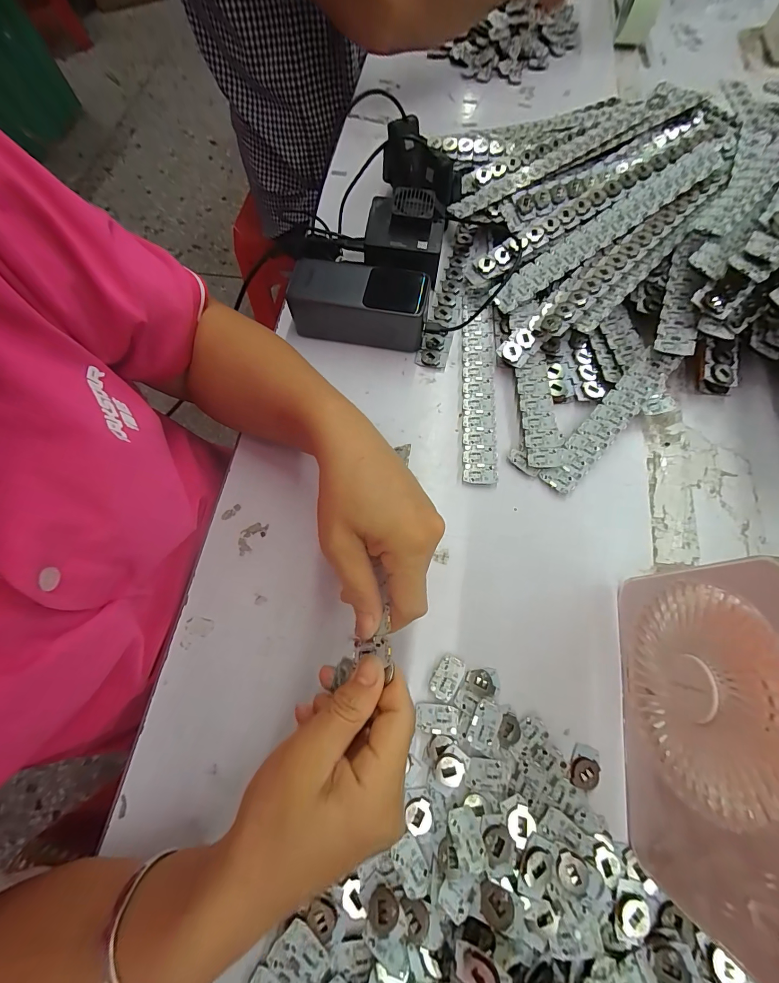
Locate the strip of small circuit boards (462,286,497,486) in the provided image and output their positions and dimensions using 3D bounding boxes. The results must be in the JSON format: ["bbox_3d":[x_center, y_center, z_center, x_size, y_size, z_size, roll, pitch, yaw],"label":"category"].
[{"bbox_3d":[0.086,-0.109,0.349,0.030,0.008,0.214,2,71,7],"label":"strip of small circuit boards"}]

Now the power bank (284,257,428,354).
[{"bbox_3d":[-0.029,-0.184,0.355,0.129,0.051,0.056,10,71,5],"label":"power bank"}]

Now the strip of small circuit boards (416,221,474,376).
[{"bbox_3d":[0.061,-0.214,0.385,0.030,0.018,0.195,12,71,5],"label":"strip of small circuit boards"}]

